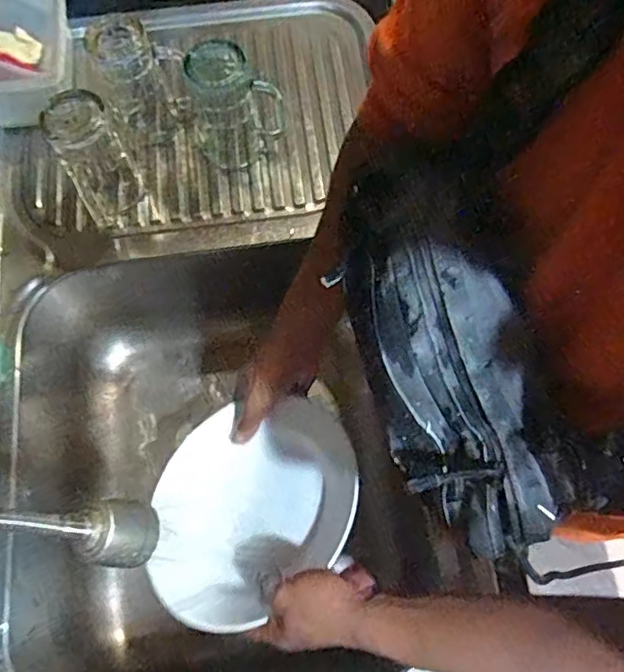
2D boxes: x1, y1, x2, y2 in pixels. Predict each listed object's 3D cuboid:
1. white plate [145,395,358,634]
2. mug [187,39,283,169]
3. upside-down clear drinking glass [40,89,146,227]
[{"bbox_3d":[-0.059,0.163,0.573,0.207,0.027,0.211,-9,53,12],"label":"white plate"},{"bbox_3d":[-0.084,-0.255,0.650,0.104,0.126,0.070,-7,71,-2],"label":"mug"},{"bbox_3d":[-0.229,-0.186,0.628,0.071,0.126,0.076,-27,73,-9],"label":"upside-down clear drinking glass"}]

